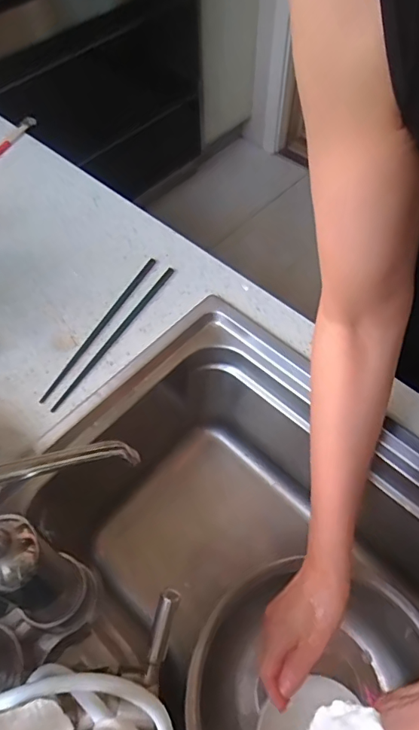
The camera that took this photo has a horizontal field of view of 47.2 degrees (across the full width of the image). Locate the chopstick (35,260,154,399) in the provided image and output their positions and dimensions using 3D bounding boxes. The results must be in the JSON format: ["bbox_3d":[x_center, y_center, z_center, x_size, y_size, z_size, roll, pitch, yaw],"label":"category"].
[{"bbox_3d":[-0.130,-0.050,0.587,0.012,0.006,0.237,23,60,15],"label":"chopstick"}]

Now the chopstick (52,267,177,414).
[{"bbox_3d":[-0.111,-0.039,0.580,0.011,0.004,0.239,26,61,16],"label":"chopstick"}]

